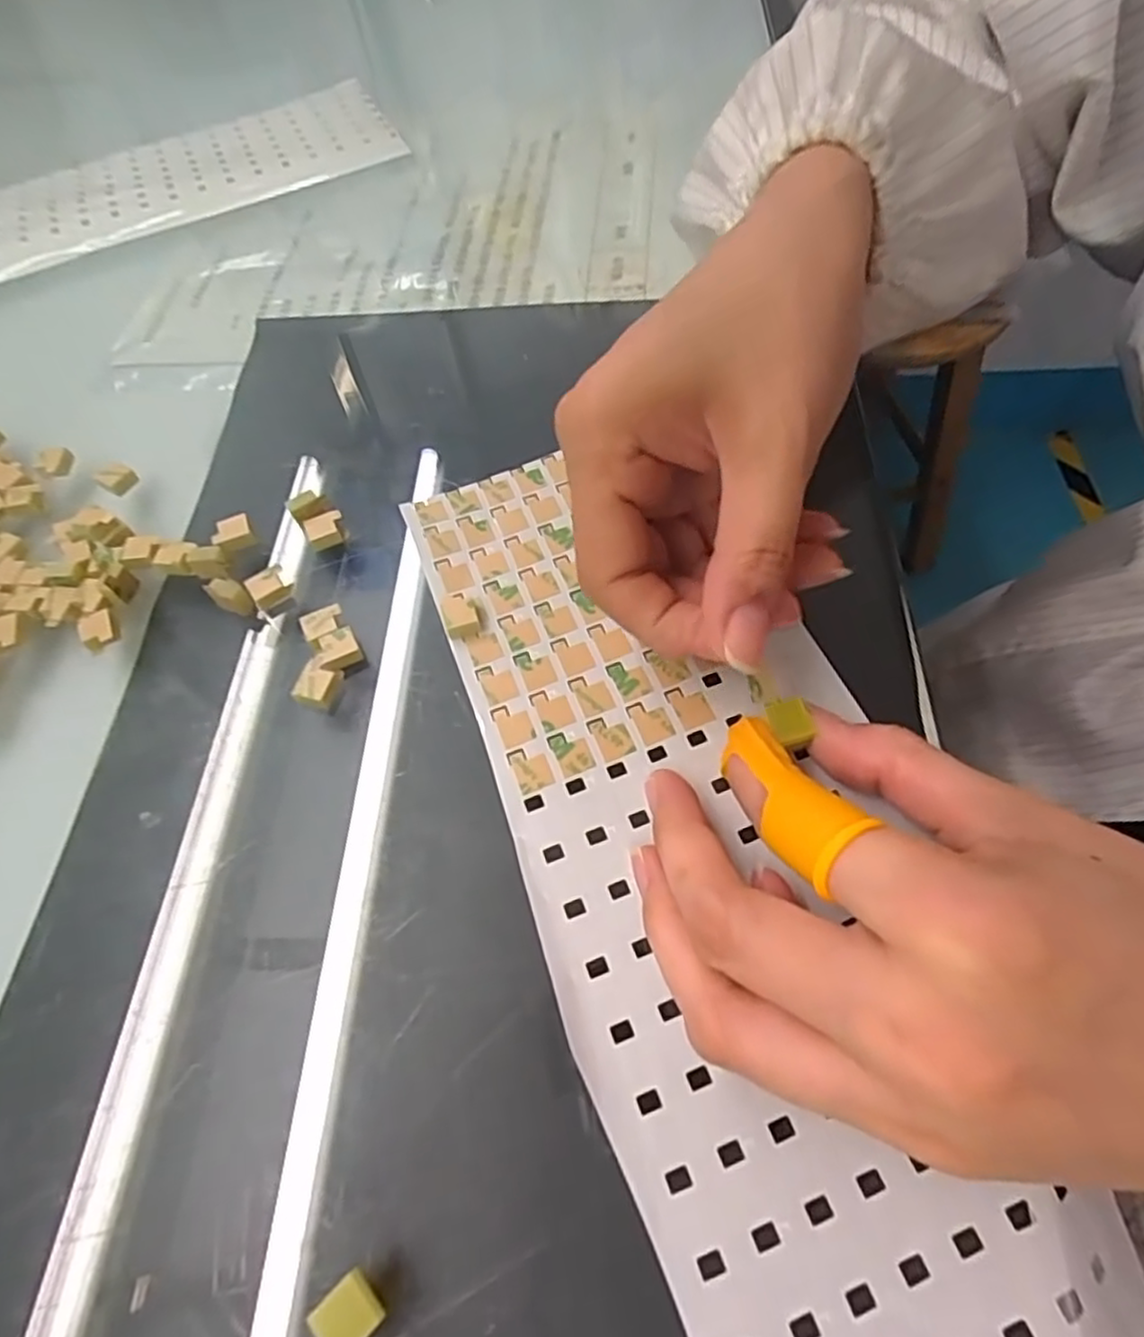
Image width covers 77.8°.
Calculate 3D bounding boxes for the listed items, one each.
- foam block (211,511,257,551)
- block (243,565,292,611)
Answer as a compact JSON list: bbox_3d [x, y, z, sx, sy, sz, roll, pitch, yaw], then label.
[{"bbox_3d":[-0.115,-0.046,0.240,0.013,0.006,0.012,-27,61,-12],"label":"foam block"},{"bbox_3d":[-0.098,-0.026,0.228,0.012,0.006,0.011,-30,62,-13],"label":"block"}]

